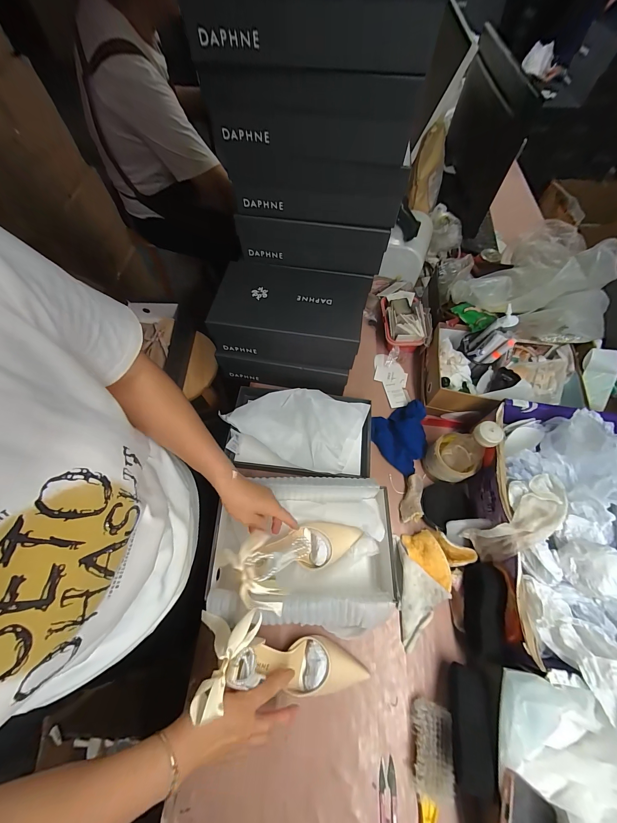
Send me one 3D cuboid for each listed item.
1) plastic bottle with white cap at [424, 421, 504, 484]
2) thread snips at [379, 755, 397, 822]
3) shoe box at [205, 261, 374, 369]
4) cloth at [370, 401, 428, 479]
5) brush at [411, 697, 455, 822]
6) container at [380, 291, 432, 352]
[{"bbox_3d":[0.284,0.073,0.539,0.078,0.161,0.084,0,63,0],"label":"plastic bottle with white cap"},{"bbox_3d":[0.111,0.557,0.406,0.023,0.010,0.102,3,63,2],"label":"thread snips"},{"bbox_3d":[-0.035,-0.213,0.625,0.299,0.101,0.184,7,64,4],"label":"shoe box"},{"bbox_3d":[0.214,0.046,0.645,0.140,0.048,0.137,-38,69,-17],"label":"cloth"},{"bbox_3d":[0.168,0.545,0.394,0.051,0.033,0.230,7,64,4],"label":"brush"},{"bbox_3d":[0.252,-0.240,0.749,0.115,0.074,0.175,1,63,1],"label":"container"}]

